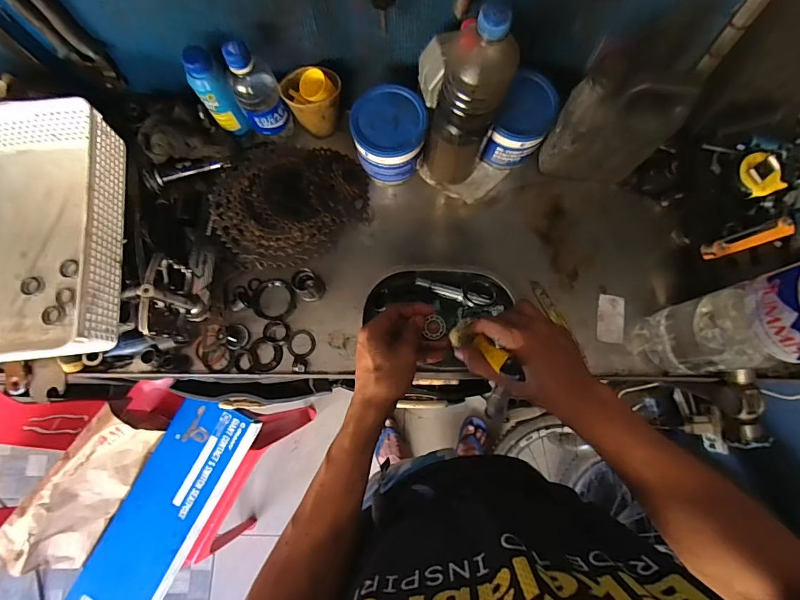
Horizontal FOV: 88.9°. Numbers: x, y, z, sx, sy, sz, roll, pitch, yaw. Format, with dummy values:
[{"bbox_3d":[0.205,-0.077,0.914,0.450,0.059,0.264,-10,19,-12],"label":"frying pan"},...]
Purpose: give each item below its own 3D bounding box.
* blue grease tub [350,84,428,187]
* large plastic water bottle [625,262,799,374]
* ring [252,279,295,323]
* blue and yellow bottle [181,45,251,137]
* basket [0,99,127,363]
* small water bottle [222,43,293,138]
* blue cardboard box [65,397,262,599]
[{"bbox_3d":[-0.014,-0.233,0.591,0.099,0.099,0.099,0,77,1],"label":"blue grease tub"},{"bbox_3d":[0.369,0.026,0.418,0.093,0.313,0.093,-13,77,-1],"label":"large plastic water bottle"},{"bbox_3d":[-0.183,0.000,0.590,0.062,0.019,0.060,0,77,1],"label":"ring"},{"bbox_3d":[-0.251,-0.279,0.567,0.041,0.141,0.038,0,77,1],"label":"blue and yellow bottle"},{"bbox_3d":[-0.500,-0.084,0.534,0.243,0.090,0.326,-4,77,1],"label":"basket"},{"bbox_3d":[-0.194,-0.282,0.566,0.056,0.168,0.053,-25,78,-4],"label":"small water bottle"},{"bbox_3d":[-0.515,0.461,0.885,0.175,0.056,0.510,27,79,7],"label":"blue cardboard box"}]

